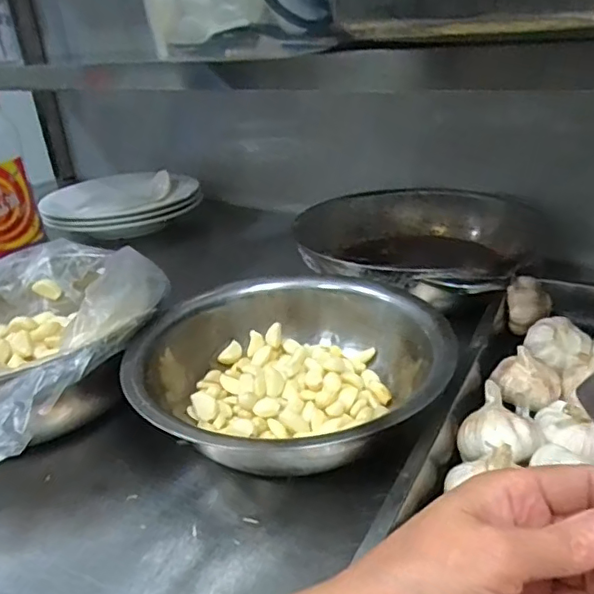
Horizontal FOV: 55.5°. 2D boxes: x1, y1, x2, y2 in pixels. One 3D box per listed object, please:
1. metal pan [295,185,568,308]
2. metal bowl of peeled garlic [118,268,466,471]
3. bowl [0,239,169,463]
[{"bbox_3d":[0.152,-0.068,0.737,0.303,0.073,0.304,-4,26,2],"label":"metal pan"},{"bbox_3d":[-0.002,0.072,0.512,0.273,0.091,0.240,5,27,20],"label":"metal bowl of peeled garlic"},{"bbox_3d":[-0.274,0.056,0.558,0.284,0.126,0.289,-4,26,2],"label":"bowl"}]

